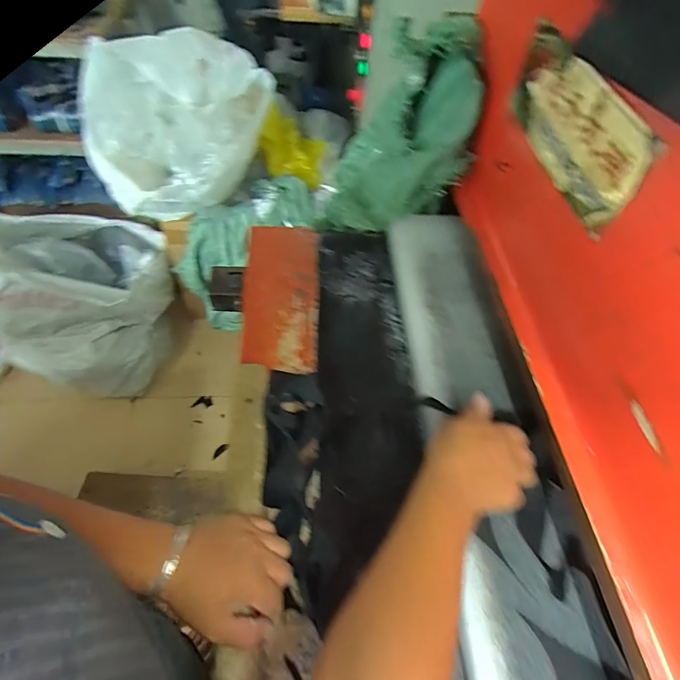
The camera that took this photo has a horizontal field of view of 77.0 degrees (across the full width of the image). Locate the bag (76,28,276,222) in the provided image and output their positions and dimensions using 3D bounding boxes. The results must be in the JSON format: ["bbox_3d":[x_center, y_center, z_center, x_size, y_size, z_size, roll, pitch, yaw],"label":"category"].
[{"bbox_3d":[-0.408,-0.513,1.072,0.432,0.422,0.315,0,54,-1],"label":"bag"}]

